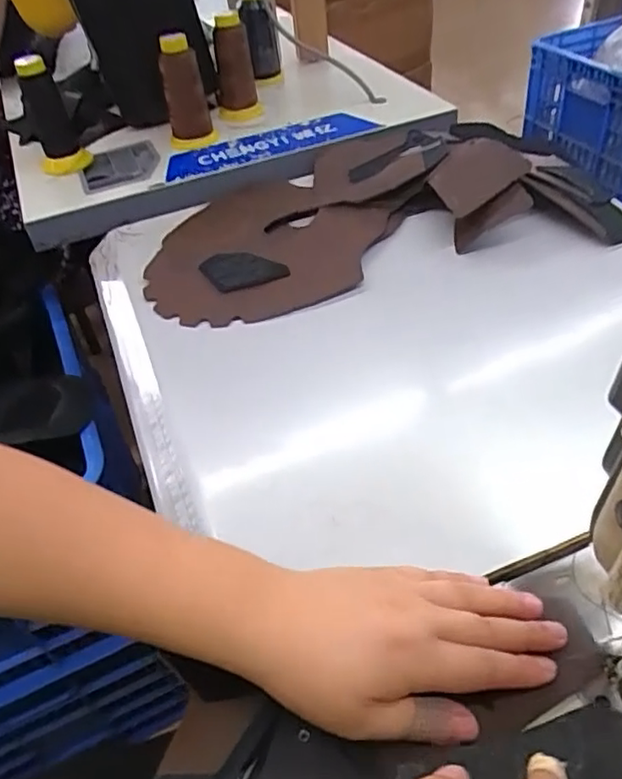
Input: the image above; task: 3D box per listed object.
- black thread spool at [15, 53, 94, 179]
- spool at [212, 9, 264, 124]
[{"bbox_3d":[-0.296,-0.311,0.708,0.056,0.116,0.055,-21,46,-13],"label":"black thread spool"},{"bbox_3d":[-0.096,-0.406,0.790,0.056,0.114,0.056,-7,44,0],"label":"spool"}]

